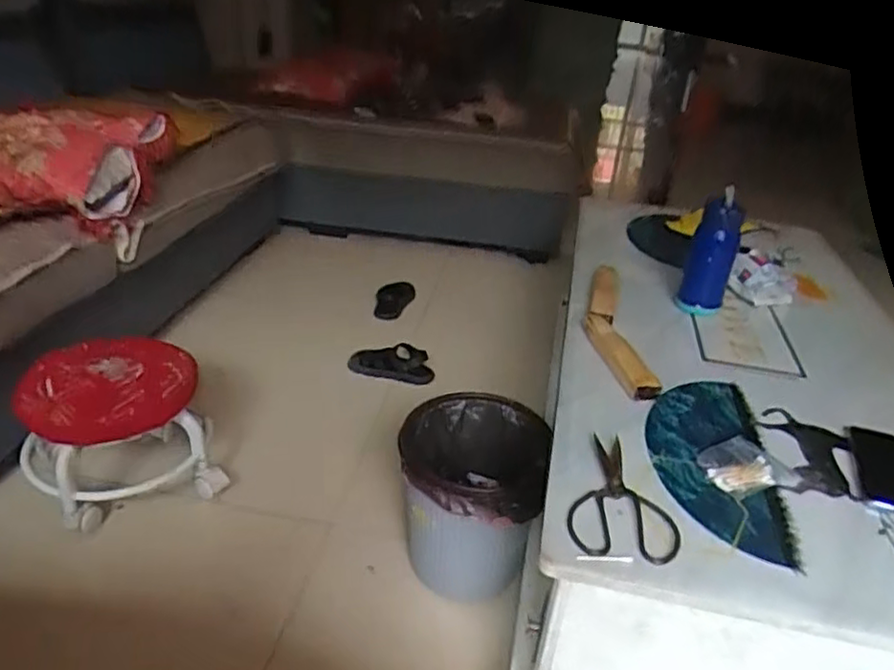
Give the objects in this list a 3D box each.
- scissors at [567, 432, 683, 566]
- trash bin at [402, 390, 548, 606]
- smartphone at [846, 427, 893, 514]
[{"bbox_3d":[0.196,0.179,0.742,0.117,0.008,0.183,7,30,4],"label":"scissors"},{"bbox_3d":[0.035,0.283,1.085,0.218,0.273,0.255,4,29,-1],"label":"trash bin"},{"bbox_3d":[0.559,0.173,0.827,0.079,0.009,0.164,15,31,18],"label":"smartphone"}]

